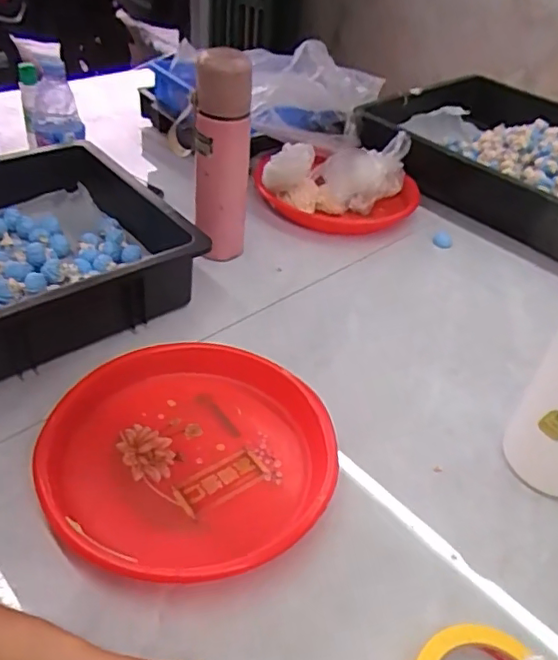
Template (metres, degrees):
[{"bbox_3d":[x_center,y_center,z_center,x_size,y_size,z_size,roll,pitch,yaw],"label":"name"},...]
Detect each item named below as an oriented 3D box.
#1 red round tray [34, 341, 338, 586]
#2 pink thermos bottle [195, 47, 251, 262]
[{"bbox_3d":[-0.078,0.109,0.532,0.244,0.039,0.247,4,40,-3],"label":"red round tray"},{"bbox_3d":[-0.070,-0.199,0.719,0.067,0.260,0.053,5,40,-2],"label":"pink thermos bottle"}]

